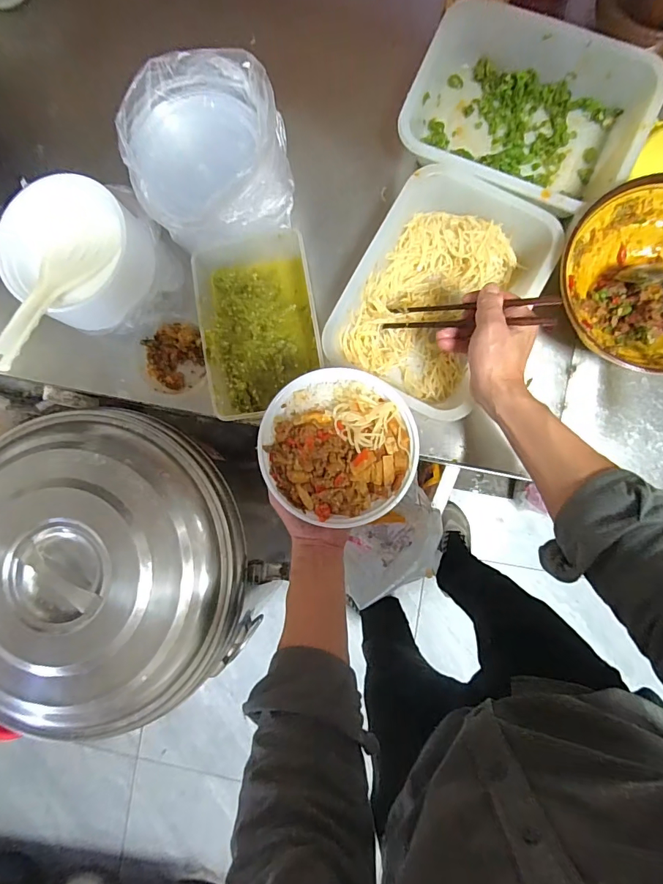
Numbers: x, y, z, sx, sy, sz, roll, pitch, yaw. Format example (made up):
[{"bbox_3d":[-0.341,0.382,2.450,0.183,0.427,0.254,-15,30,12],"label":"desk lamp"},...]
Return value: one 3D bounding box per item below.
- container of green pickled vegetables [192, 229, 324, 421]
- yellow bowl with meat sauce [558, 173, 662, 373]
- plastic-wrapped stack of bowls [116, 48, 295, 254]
[{"bbox_3d":[-0.093,-0.160,0.577,0.147,0.066,0.253,-10,87,5],"label":"container of green pickled vegetables"},{"bbox_3d":[0.387,-0.194,0.524,0.203,0.085,0.217,0,88,5],"label":"yellow bowl with meat sauce"},{"bbox_3d":[-0.146,-0.342,0.546,0.182,0.135,0.187,-5,87,5],"label":"plastic-wrapped stack of bowls"}]

